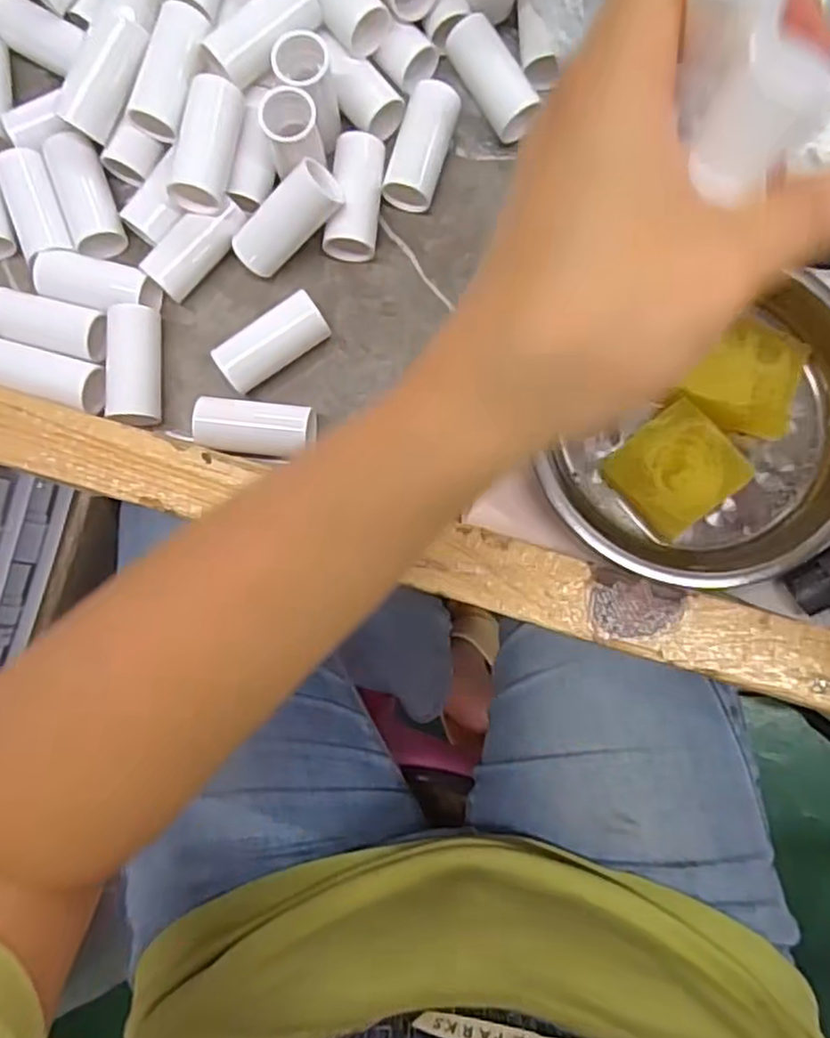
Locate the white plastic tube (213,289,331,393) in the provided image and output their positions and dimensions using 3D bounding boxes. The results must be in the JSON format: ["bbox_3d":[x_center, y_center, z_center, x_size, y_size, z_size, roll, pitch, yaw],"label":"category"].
[{"bbox_3d":[-0.057,-0.071,0.288,0.045,0.022,0.018,-36,85,-1],"label":"white plastic tube"}]

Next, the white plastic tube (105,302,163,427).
[{"bbox_3d":[-0.114,-0.062,0.291,0.019,0.019,0.047,0,85,2],"label":"white plastic tube"}]

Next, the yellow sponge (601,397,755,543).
[{"bbox_3d":[0.101,-0.019,0.275,0.044,0.013,0.040,-41,85,-1],"label":"yellow sponge"}]

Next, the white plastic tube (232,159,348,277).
[{"bbox_3d":[-0.051,-0.118,0.279,0.047,0.016,0.018,-38,84,23],"label":"white plastic tube"}]

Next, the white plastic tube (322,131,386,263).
[{"bbox_3d":[-0.024,-0.132,0.288,0.020,0.015,0.050,7,85,3],"label":"white plastic tube"}]

